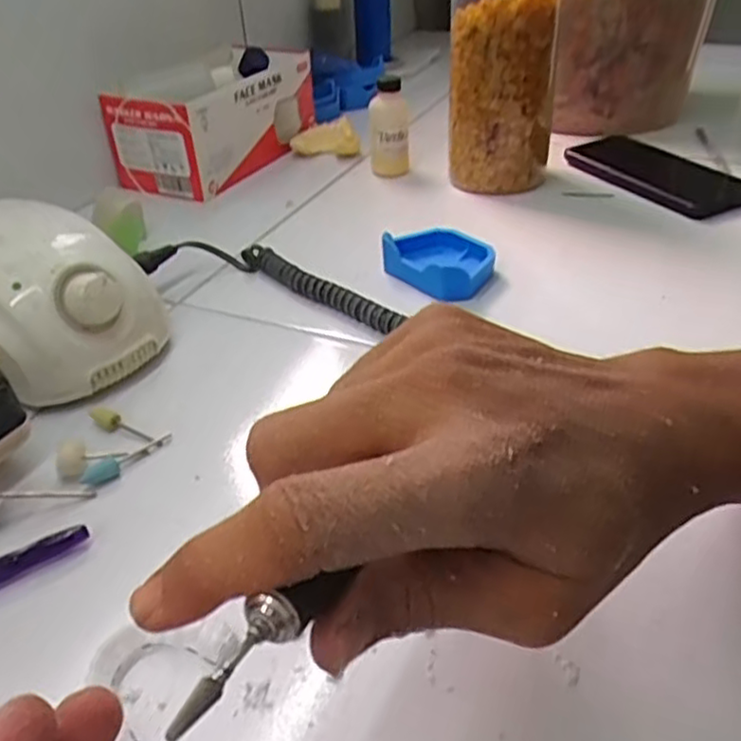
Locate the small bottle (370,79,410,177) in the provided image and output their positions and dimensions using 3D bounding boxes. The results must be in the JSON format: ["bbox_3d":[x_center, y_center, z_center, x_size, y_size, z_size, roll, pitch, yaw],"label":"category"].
[{"bbox_3d":[0.017,-0.219,0.643,0.034,0.089,0.031,-4,37,-1],"label":"small bottle"}]

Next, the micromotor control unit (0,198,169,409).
[{"bbox_3d":[-0.196,-0.045,0.423,0.127,0.081,0.105,28,47,34],"label":"micromotor control unit"}]

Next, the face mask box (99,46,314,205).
[{"bbox_3d":[-0.147,-0.253,0.687,0.109,0.081,0.206,17,41,24],"label":"face mask box"}]

